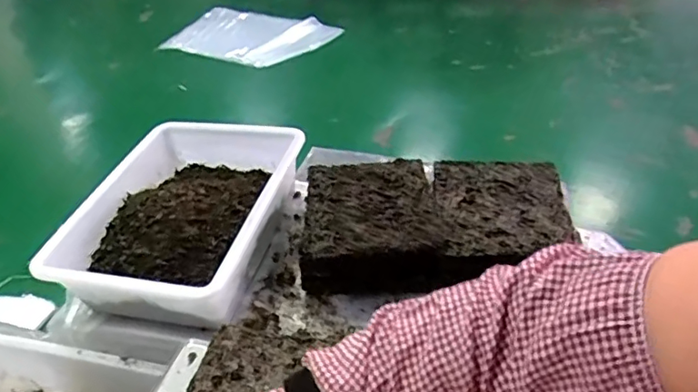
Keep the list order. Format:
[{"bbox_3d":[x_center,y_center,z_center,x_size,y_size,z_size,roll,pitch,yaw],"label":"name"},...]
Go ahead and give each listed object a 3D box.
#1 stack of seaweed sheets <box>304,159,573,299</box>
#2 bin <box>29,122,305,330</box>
[{"bbox_3d":[0.120,0.039,0.800,0.365,0.089,0.194,-2,41,4],"label":"stack of seaweed sheets"},{"bbox_3d":[-0.252,0.027,0.841,0.290,0.098,0.348,7,42,13],"label":"bin"}]

